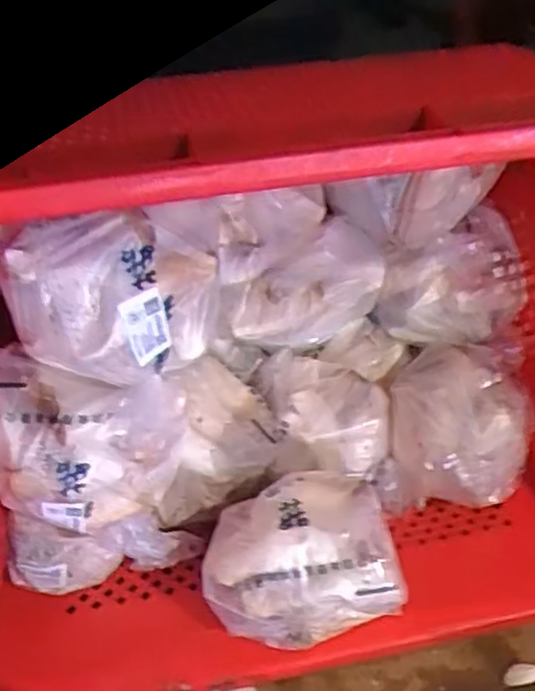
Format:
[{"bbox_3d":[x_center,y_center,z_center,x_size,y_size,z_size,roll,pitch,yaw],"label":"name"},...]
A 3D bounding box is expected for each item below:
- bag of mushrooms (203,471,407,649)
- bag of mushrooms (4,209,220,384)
[{"bbox_3d":[0.026,0.169,0.576,0.148,0.089,0.100,-2,43,-3],"label":"bag of mushrooms"},{"bbox_3d":[-0.099,-0.030,0.488,0.135,0.105,0.057,-12,45,-13],"label":"bag of mushrooms"}]

